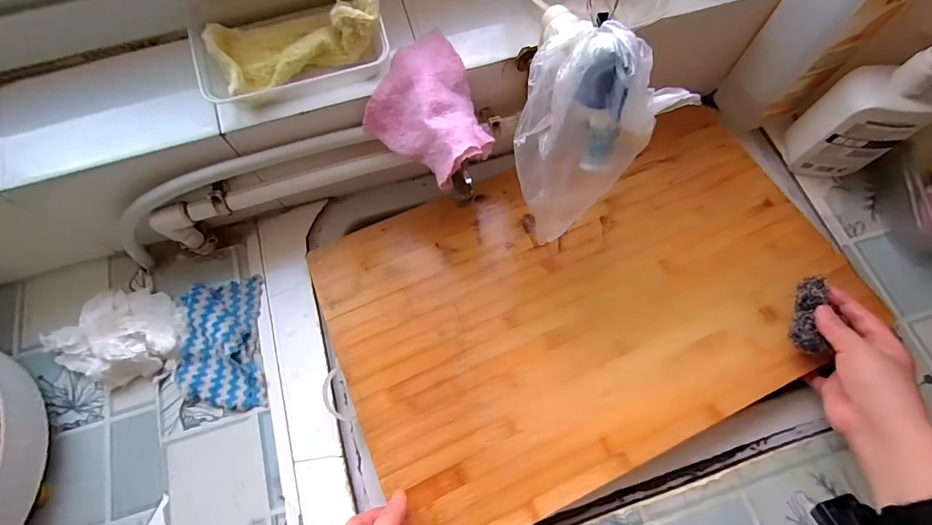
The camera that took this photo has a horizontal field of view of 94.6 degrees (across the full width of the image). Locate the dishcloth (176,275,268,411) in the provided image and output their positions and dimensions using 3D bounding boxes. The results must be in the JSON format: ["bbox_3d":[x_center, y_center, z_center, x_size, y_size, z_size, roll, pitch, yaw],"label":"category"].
[{"bbox_3d":[-0.264,0.088,0.462,0.082,0.018,0.142,-11,71,-4],"label":"dishcloth"}]

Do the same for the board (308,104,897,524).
[{"bbox_3d":[0.137,0.027,0.474,0.545,0.032,0.340,-24,72,-8],"label":"board"}]

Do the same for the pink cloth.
[{"bbox_3d":[-0.024,-0.146,0.408,0.124,0.045,0.112,39,75,13],"label":"pink cloth"}]

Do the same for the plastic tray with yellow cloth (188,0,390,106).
[{"bbox_3d":[-0.164,-0.202,0.394,0.178,0.046,0.102,-18,71,-6],"label":"plastic tray with yellow cloth"}]

